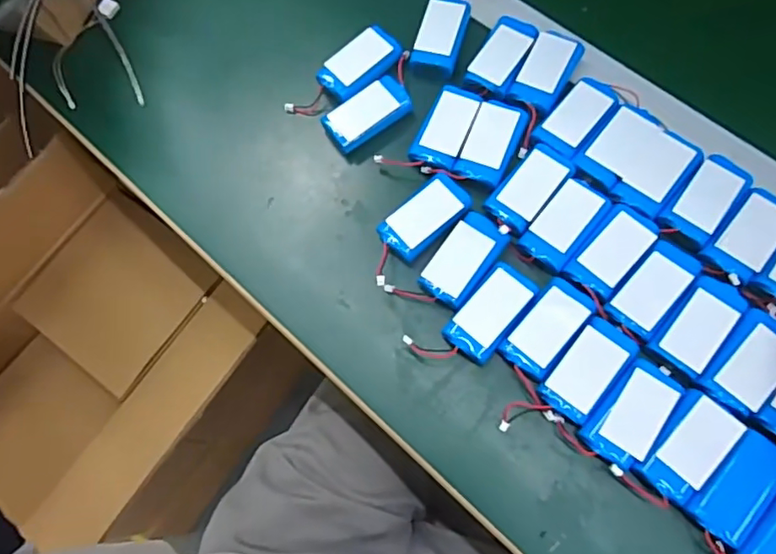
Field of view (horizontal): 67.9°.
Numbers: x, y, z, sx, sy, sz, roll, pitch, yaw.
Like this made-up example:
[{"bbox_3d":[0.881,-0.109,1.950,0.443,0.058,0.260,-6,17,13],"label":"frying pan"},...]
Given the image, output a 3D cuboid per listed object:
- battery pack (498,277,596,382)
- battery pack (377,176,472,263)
[{"bbox_3d":[0.109,0.034,0.394,0.036,0.016,0.067,38,77,14],"label":"battery pack"},{"bbox_3d":[0.028,-0.045,0.427,0.068,0.016,0.038,-41,74,-11],"label":"battery pack"}]

